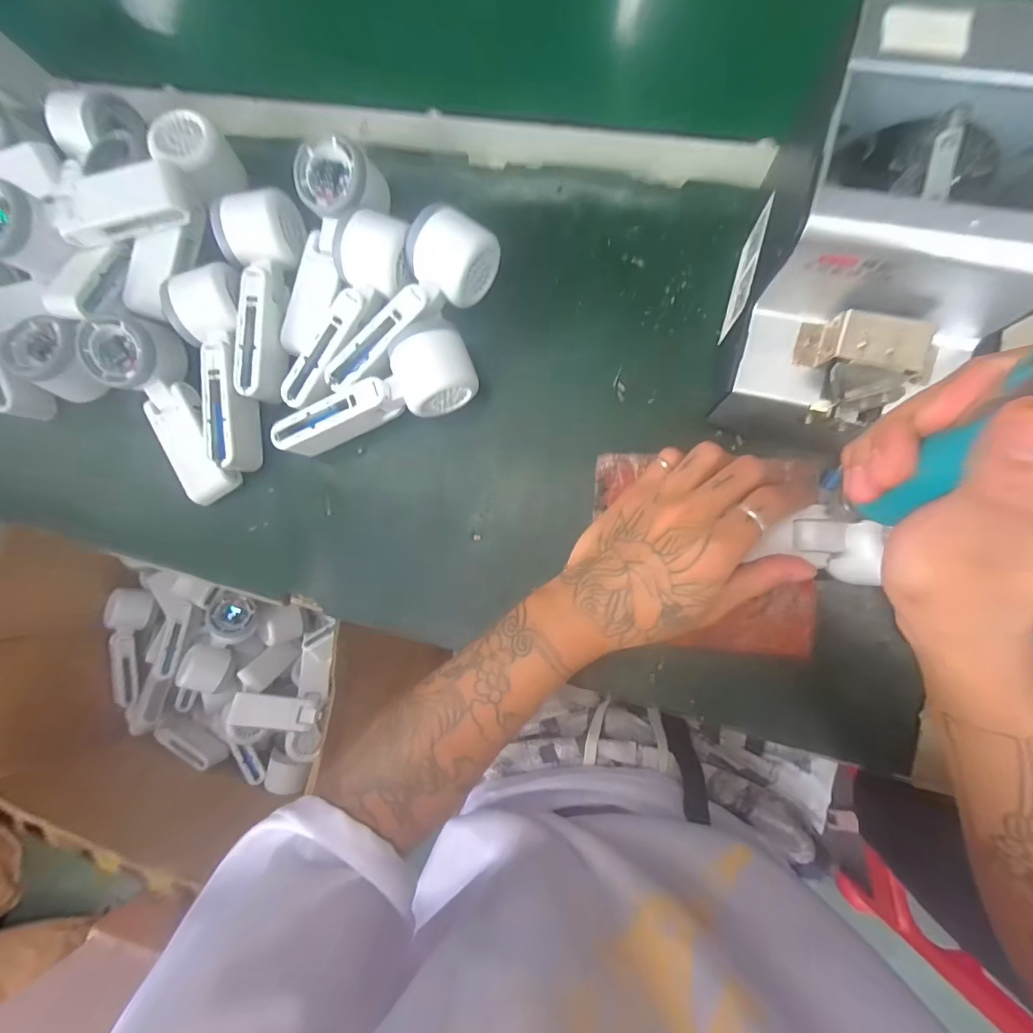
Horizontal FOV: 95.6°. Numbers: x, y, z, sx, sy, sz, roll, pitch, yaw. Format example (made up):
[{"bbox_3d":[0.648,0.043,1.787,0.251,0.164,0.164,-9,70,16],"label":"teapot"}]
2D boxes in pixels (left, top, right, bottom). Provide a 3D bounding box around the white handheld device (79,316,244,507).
[{"bbox_3d":[-0.293,-0.088,0.387,0.058,0.050,0.161,-27,82,6],"label":"white handheld device"}]

